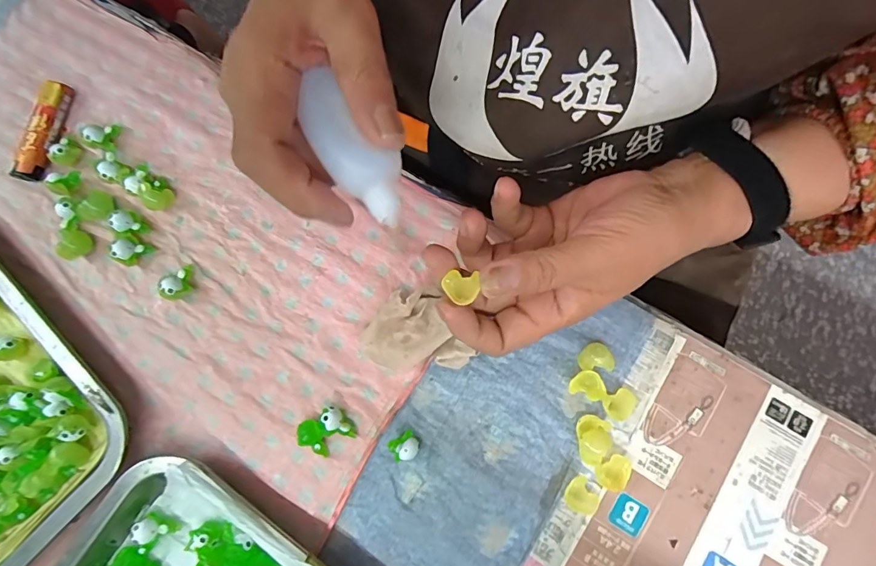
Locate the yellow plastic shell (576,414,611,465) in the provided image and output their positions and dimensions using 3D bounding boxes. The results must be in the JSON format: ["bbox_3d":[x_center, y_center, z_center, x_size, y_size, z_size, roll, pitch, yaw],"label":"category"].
[{"bbox_3d":[0.099,0.100,0.280,0.020,0.010,0.030,0,77,2],"label":"yellow plastic shell"}]

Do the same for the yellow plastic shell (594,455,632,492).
[{"bbox_3d":[0.110,0.118,0.277,0.018,0.007,0.021,33,80,8],"label":"yellow plastic shell"}]

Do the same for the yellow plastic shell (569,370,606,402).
[{"bbox_3d":[0.097,0.066,0.286,0.023,0.011,0.017,17,78,5],"label":"yellow plastic shell"}]

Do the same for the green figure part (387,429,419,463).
[{"bbox_3d":[-0.021,0.105,0.280,0.017,0.019,0.016,-31,78,-5],"label":"green figure part"}]

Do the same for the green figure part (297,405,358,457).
[{"bbox_3d":[-0.074,0.097,0.286,0.032,0.016,0.026,-34,79,-6],"label":"green figure part"}]

